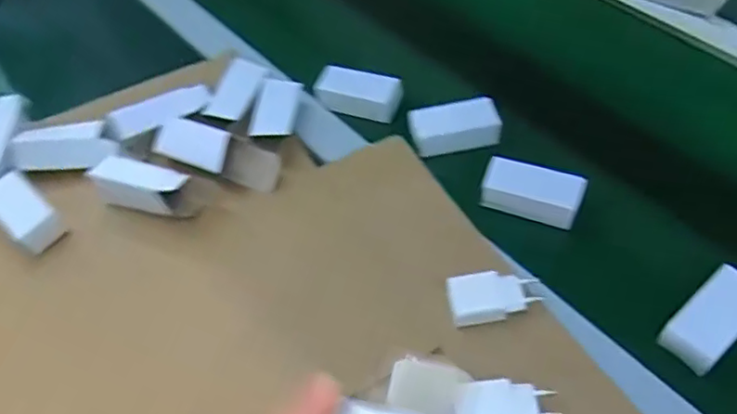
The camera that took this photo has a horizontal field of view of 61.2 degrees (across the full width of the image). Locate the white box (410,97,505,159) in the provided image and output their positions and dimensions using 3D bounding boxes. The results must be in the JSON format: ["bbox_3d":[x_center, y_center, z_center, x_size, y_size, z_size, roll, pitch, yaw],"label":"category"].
[{"bbox_3d":[0.095,-0.089,0.686,0.094,0.037,0.045,-13,53,-4],"label":"white box"}]

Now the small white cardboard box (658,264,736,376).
[{"bbox_3d":[0.295,0.094,0.529,0.094,0.027,0.046,-37,58,-21],"label":"small white cardboard box"}]

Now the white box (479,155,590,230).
[{"bbox_3d":[0.164,-0.016,0.626,0.094,0.027,0.050,17,56,17],"label":"white box"}]

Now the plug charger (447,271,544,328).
[{"bbox_3d":[0.108,0.078,0.541,0.076,0.023,0.042,-10,70,-6],"label":"plug charger"}]

